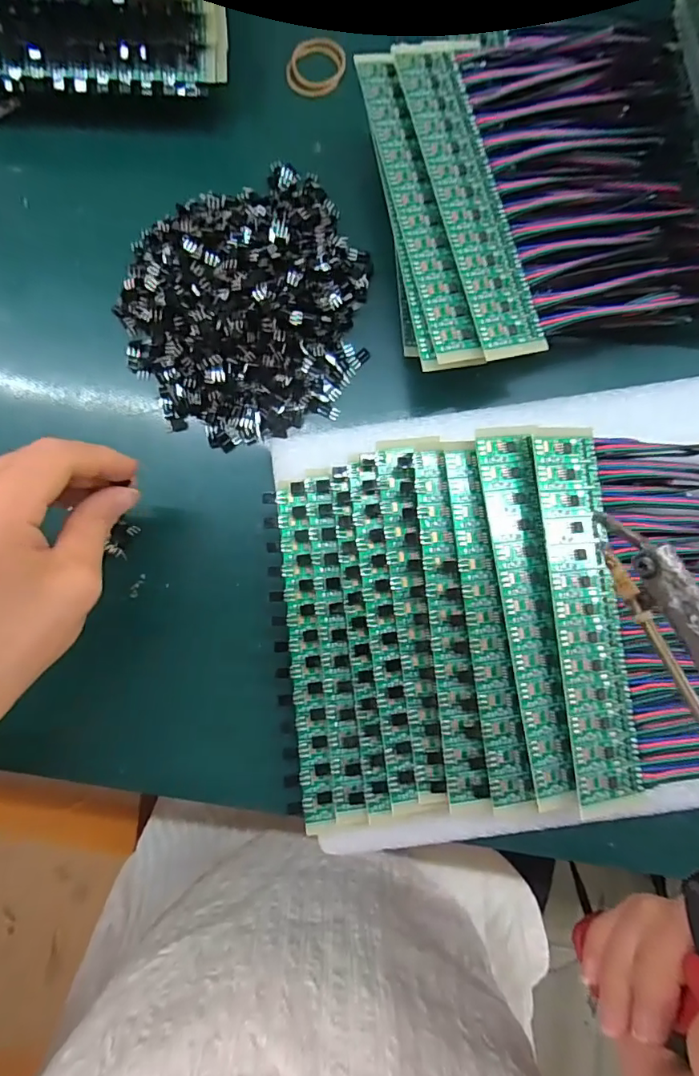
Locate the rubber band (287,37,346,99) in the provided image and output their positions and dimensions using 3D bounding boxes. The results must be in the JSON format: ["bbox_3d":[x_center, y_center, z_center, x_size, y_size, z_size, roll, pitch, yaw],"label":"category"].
[{"bbox_3d":[-0.020,-0.279,0.296,0.035,0.006,0.030,-7,84,0],"label":"rubber band"}]

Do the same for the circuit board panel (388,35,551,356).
[{"bbox_3d":[0.058,-0.167,0.244,0.033,0.004,0.165,-14,85,-10],"label":"circuit board panel"}]

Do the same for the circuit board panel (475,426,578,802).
[{"bbox_3d":[0.079,0.032,0.218,0.025,0.006,0.164,-3,83,-11],"label":"circuit board panel"}]

